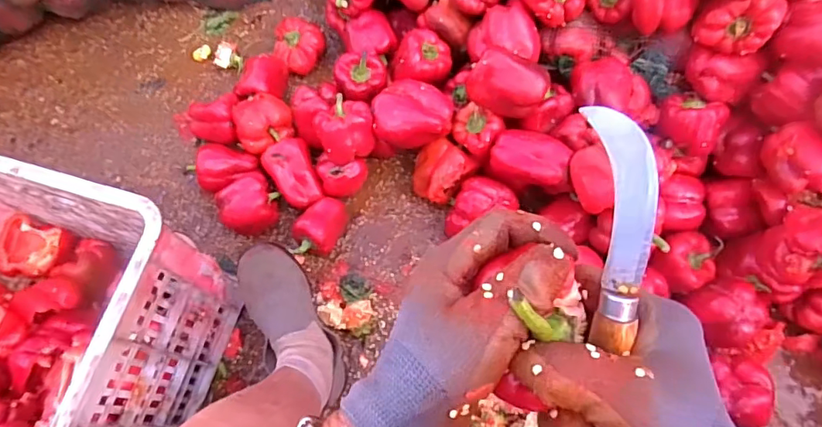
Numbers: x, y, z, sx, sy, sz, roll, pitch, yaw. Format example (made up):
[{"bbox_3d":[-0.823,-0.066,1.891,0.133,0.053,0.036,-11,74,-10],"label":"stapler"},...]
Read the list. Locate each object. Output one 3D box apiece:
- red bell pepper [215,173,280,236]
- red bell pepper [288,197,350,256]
[{"bbox_3d":[-0.243,-0.007,0.785,0.083,0.079,0.074,-20,69,-7],"label":"red bell pepper"},{"bbox_3d":[-0.136,0.022,0.784,0.069,0.062,0.101,16,69,7],"label":"red bell pepper"}]

